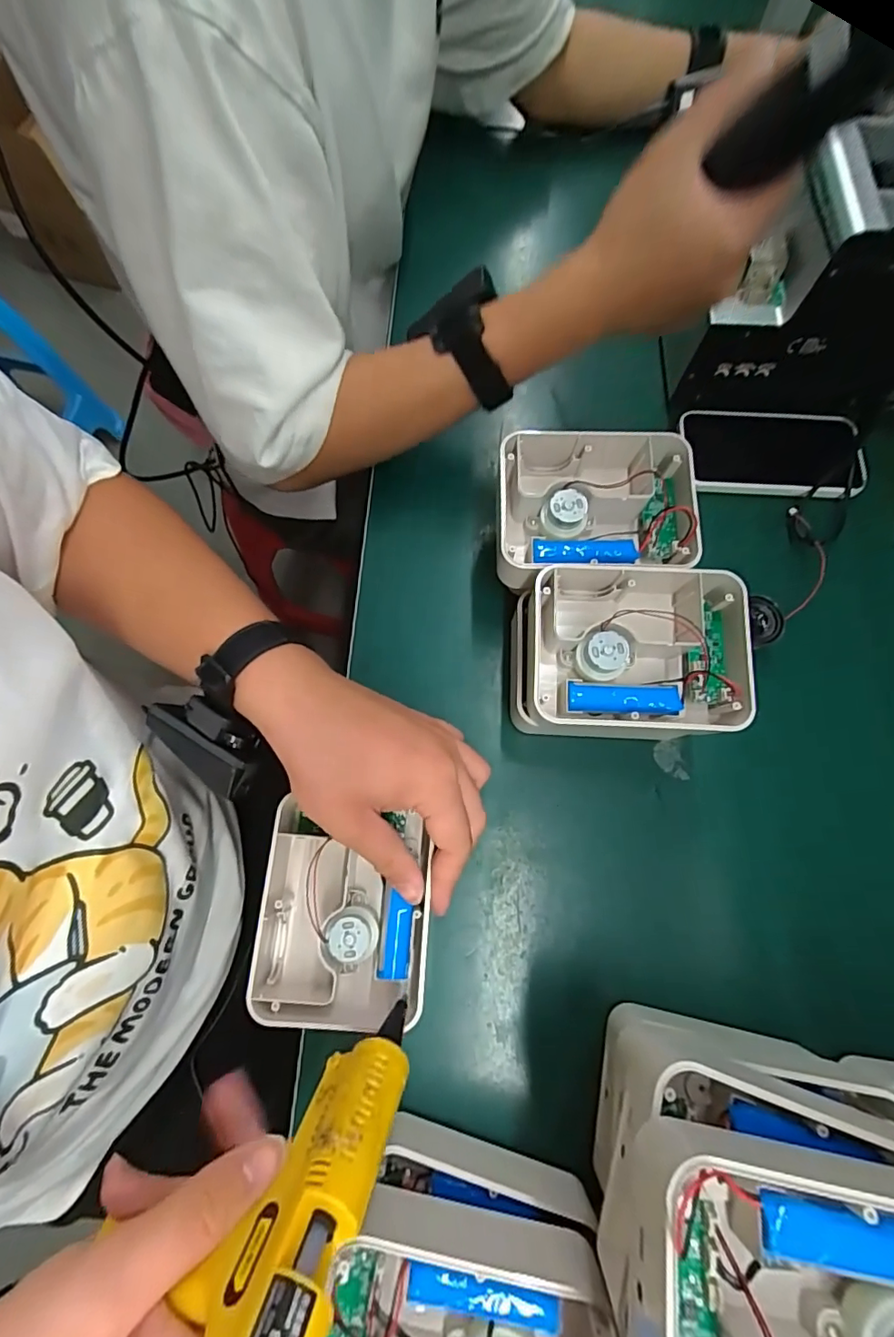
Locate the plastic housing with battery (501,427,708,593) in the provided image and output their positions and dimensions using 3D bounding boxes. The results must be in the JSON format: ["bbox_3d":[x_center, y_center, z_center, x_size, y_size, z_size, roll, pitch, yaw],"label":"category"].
[{"bbox_3d":[0.099,-0.100,0.353,0.136,0.049,0.111,1,73,-1],"label":"plastic housing with battery"}]

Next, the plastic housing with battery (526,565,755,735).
[{"bbox_3d":[0.120,-0.009,0.323,0.137,0.048,0.099,5,73,0],"label":"plastic housing with battery"}]

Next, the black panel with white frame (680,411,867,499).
[{"bbox_3d":[0.274,-0.183,0.436,0.139,0.016,0.078,3,67,3],"label":"black panel with white frame"}]

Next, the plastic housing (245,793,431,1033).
[{"bbox_3d":[-0.062,0.148,0.315,0.100,0.040,0.114,5,73,0],"label":"plastic housing"}]

